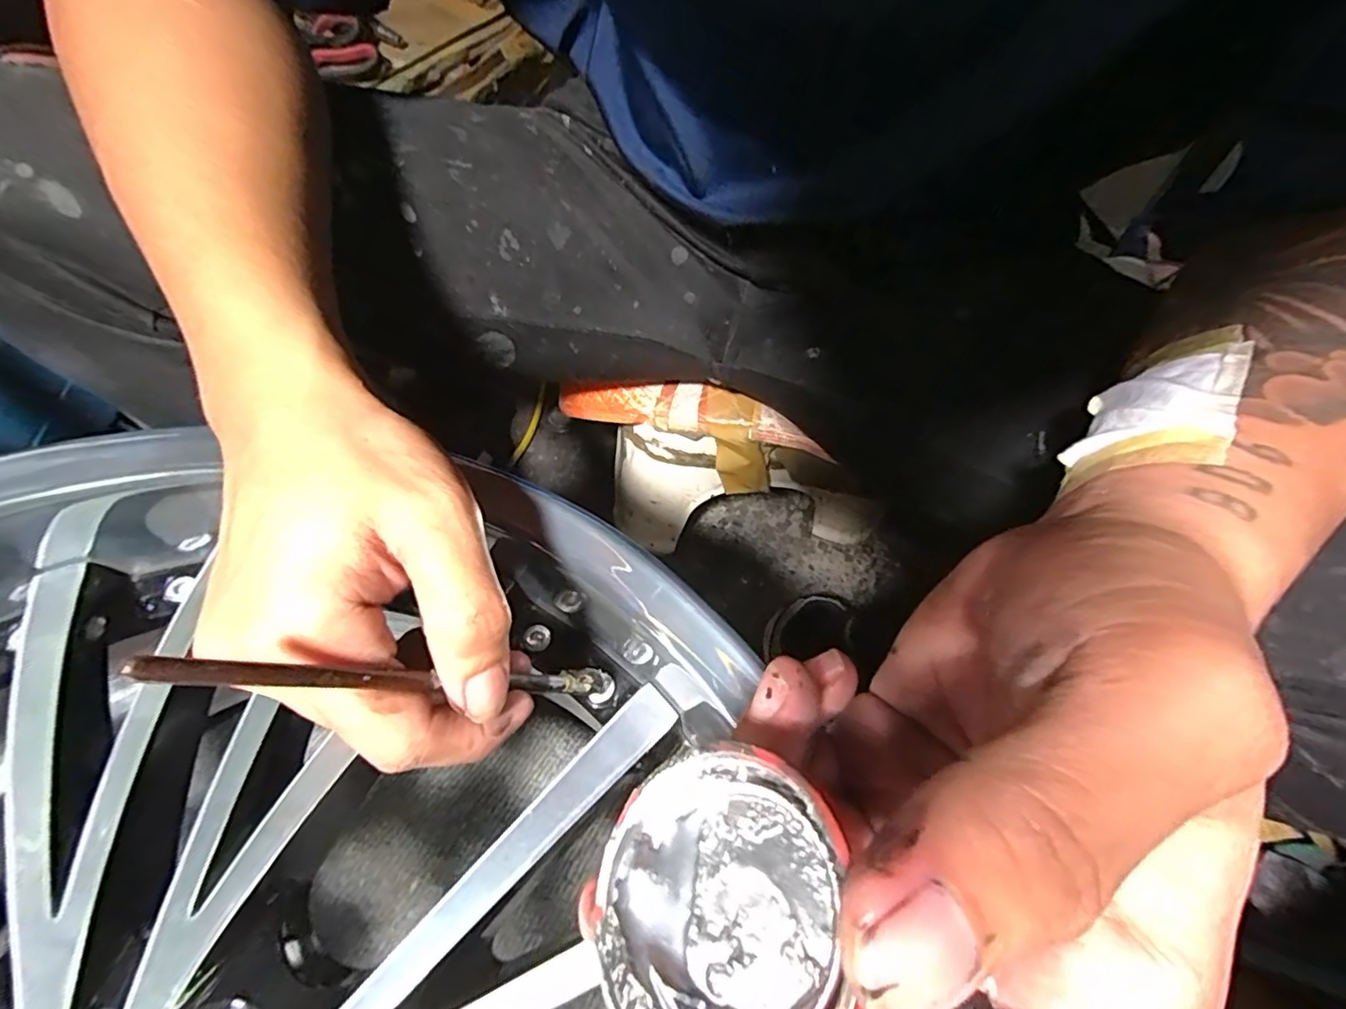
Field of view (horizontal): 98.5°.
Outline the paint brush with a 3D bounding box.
[{"bbox_3d":[-0.067,0.052,0.175,0.007,0.157,0.007,-36,62,12],"label":"paint brush"}]

